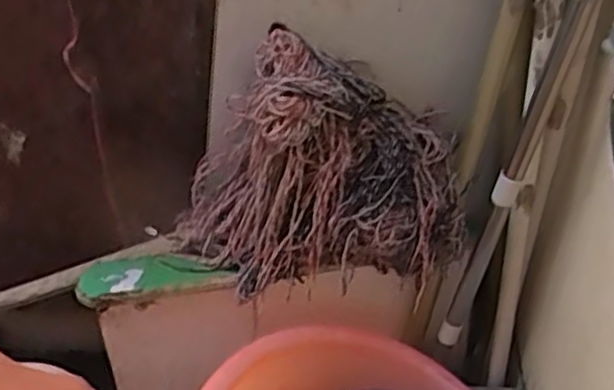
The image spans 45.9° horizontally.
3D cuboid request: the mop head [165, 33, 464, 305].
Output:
[{"bbox_3d":[0.009,-0.021,0.853,0.336,0.288,0.129,1,47,2],"label":"mop head"}]

